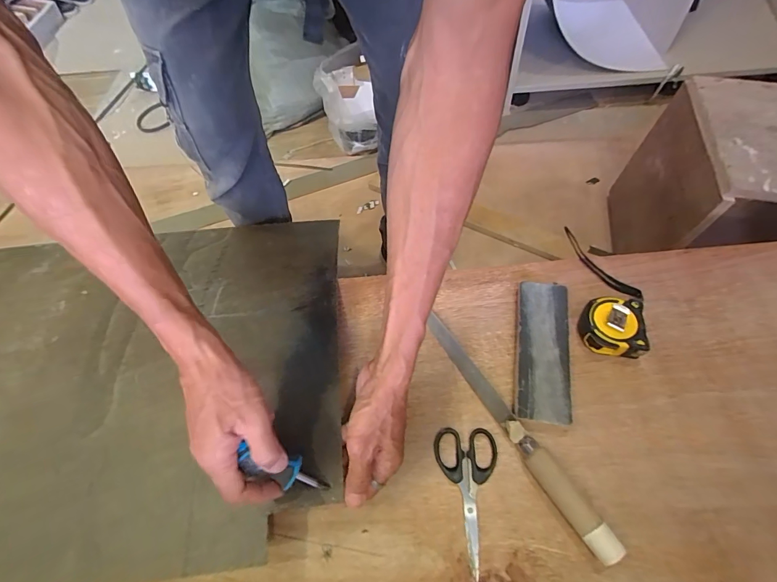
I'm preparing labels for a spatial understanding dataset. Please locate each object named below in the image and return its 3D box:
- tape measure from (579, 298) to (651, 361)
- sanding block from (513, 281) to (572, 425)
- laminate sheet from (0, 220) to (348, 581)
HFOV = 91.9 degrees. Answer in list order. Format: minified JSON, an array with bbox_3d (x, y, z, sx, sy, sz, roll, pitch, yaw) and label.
[{"bbox_3d":[0.270,0.042,0.457,0.067,0.041,0.067,3,60,6],"label":"tape measure"},{"bbox_3d":[0.187,0.070,0.458,0.058,0.025,0.175,9,61,9],"label":"sanding block"},{"bbox_3d":[-0.378,0.090,0.513,0.634,0.124,0.509,-8,60,-1],"label":"laminate sheet"}]

